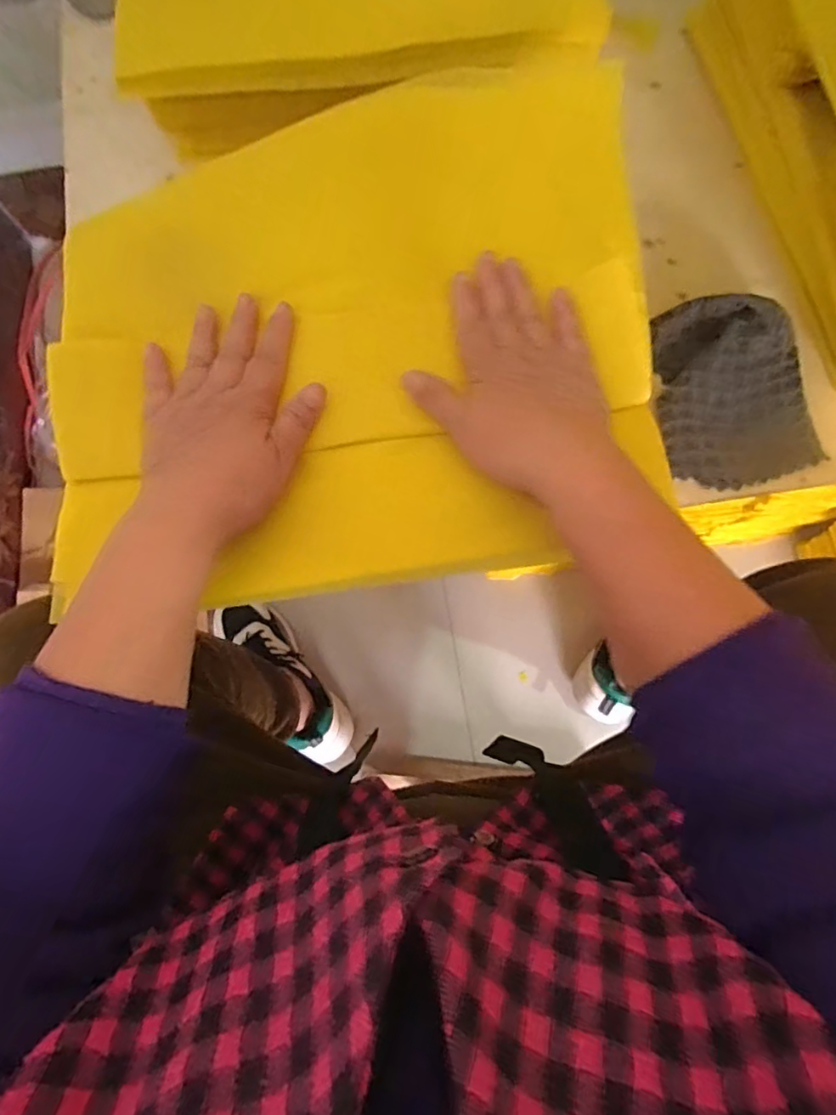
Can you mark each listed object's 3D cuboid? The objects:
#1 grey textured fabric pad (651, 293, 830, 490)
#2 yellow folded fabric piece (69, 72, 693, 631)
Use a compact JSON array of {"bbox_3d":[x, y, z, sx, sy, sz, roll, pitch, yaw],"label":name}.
[{"bbox_3d":[0.230,-0.123,0.413,0.102,0.028,0.136,-5,78,0],"label":"grey textured fabric pad"},{"bbox_3d":[-0.041,-0.144,0.363,0.368,0.033,0.326,-8,78,-1],"label":"yellow folded fabric piece"}]

